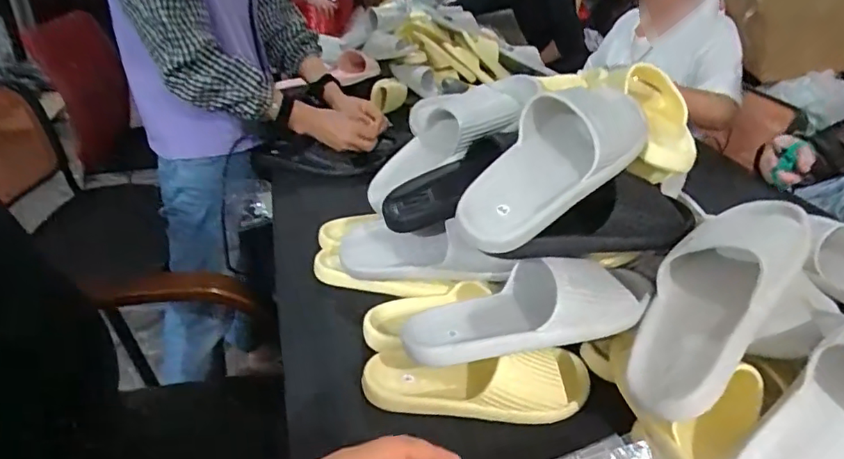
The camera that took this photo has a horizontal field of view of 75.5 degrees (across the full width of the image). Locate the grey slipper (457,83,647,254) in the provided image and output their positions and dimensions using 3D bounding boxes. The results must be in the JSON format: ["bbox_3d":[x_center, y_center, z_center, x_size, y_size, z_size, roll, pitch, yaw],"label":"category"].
[{"bbox_3d":[0.139,-0.076,0.585,0.112,0.072,0.256,31,67,38],"label":"grey slipper"}]

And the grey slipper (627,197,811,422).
[{"bbox_3d":[0.284,0.060,0.524,0.114,0.066,0.272,27,71,34],"label":"grey slipper"}]

